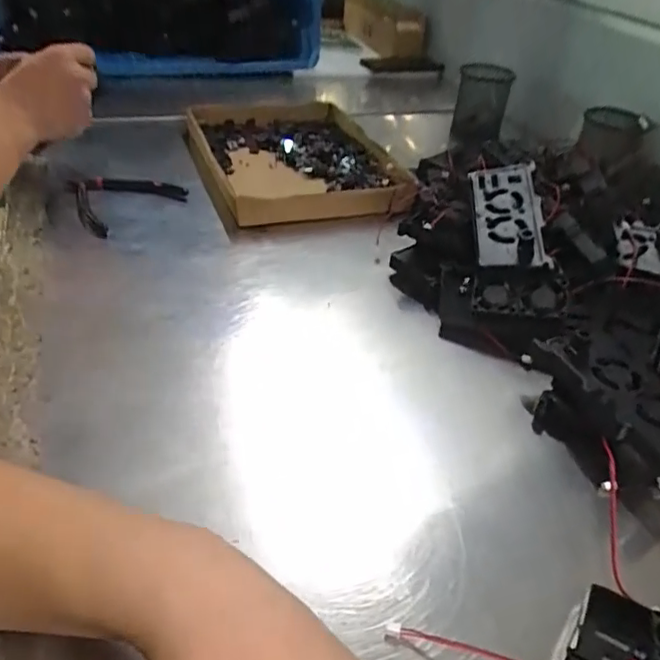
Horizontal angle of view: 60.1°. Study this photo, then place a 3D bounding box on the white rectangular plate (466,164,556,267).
[{"bbox_3d":[0.175,-0.117,0.564,0.065,0.013,0.140,-5,53,16],"label":"white rectangular plate"}]

